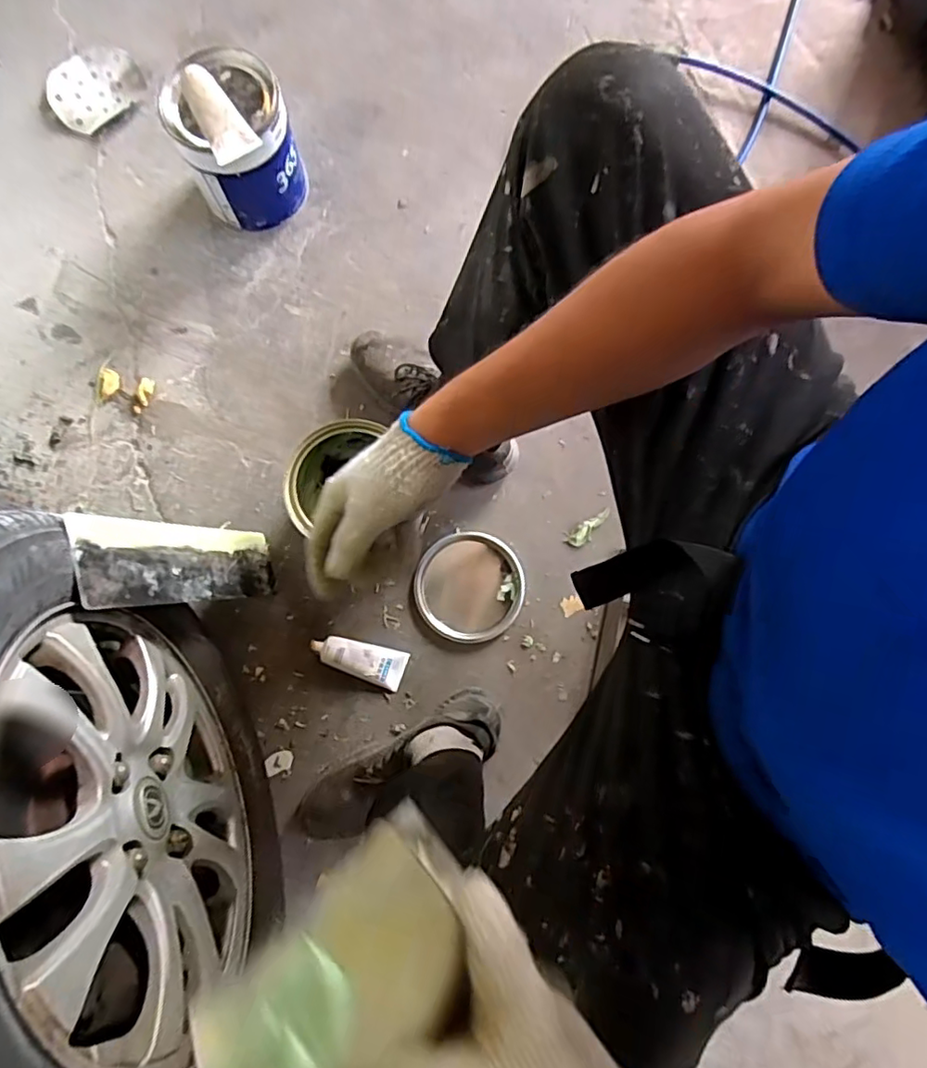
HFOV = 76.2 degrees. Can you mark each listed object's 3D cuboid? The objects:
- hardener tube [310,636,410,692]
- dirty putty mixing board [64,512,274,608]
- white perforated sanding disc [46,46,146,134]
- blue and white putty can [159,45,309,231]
[{"bbox_3d":[-0.137,0.165,0.781,0.124,0.025,0.050,20,79,-11],"label":"hardener tube"},{"bbox_3d":[-0.302,0.029,0.657,0.011,0.296,0.090,-20,83,11],"label":"dirty putty mixing board"},{"bbox_3d":[-0.587,-0.714,0.936,0.143,0.015,0.135,-1,81,5],"label":"white perforated sanding disc"},{"bbox_3d":[-0.310,-0.536,0.816,0.150,0.173,0.176,-25,83,-4],"label":"blue and white putty can"}]

